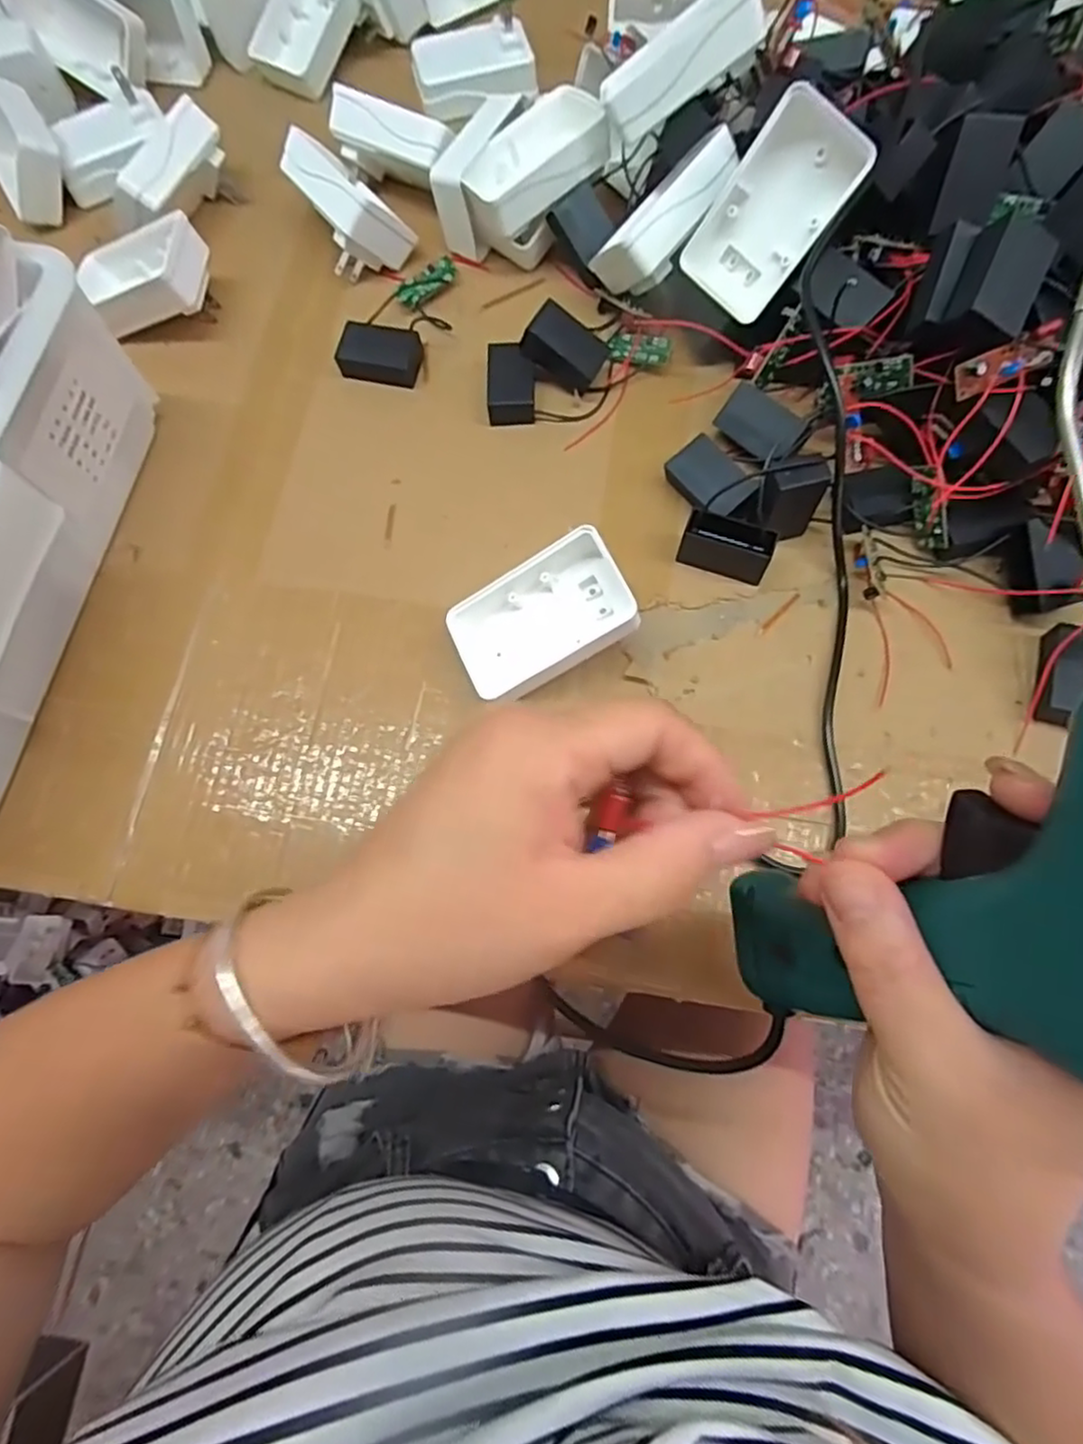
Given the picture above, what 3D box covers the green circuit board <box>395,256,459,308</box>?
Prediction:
[{"bbox_3d":[-0.075,-0.288,0.430,0.044,0.009,0.017,-42,76,-10],"label":"green circuit board"}]

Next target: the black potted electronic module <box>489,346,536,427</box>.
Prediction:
[{"bbox_3d":[-0.018,-0.207,0.402,0.028,0.020,0.042,-2,73,2],"label":"black potted electronic module"}]

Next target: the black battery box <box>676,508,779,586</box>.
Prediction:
[{"bbox_3d":[0.100,-0.095,0.354,0.047,0.031,0.016,22,75,9],"label":"black battery box"}]

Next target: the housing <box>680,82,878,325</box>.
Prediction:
[{"bbox_3d":[0.122,-0.271,0.350,0.056,0.091,0.026,34,40,-8],"label":"housing"}]

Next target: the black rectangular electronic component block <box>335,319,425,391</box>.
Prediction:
[{"bbox_3d":[-0.101,-0.230,0.412,0.049,0.019,0.031,11,74,6],"label":"black rectangular electronic component block"}]

